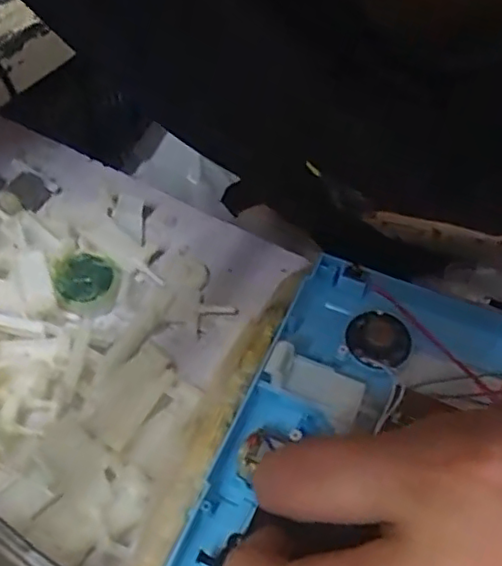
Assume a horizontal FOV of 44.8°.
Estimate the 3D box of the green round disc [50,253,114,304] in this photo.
[{"bbox_3d":[-0.088,-0.001,0.320,0.029,0.011,0.029,1,50,-1],"label":"green round disc"}]

